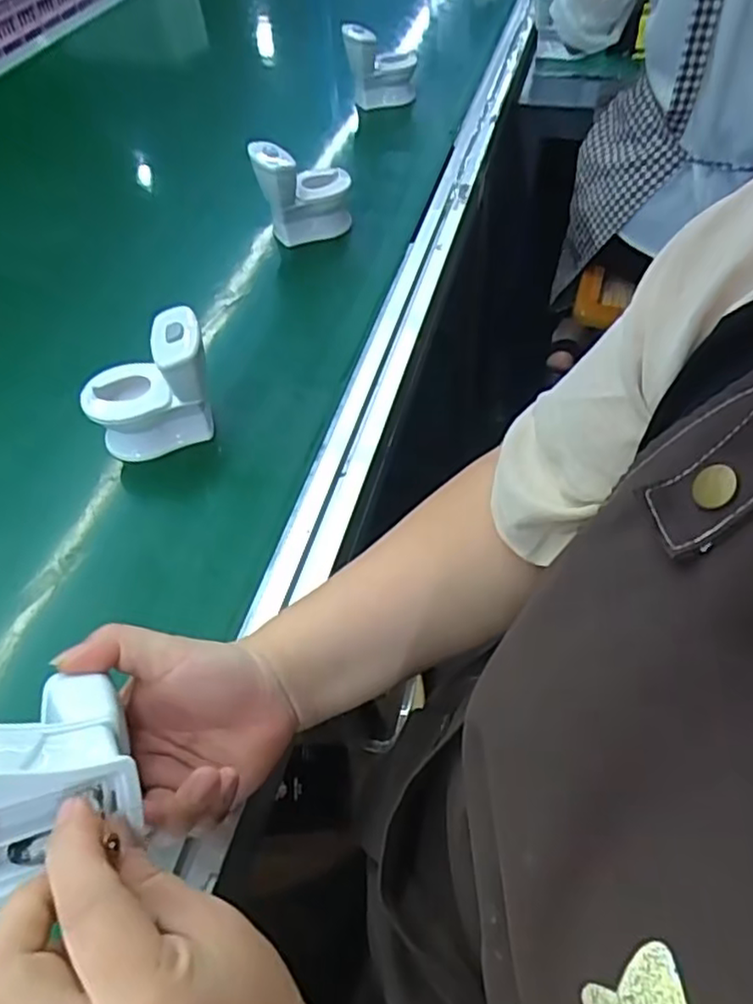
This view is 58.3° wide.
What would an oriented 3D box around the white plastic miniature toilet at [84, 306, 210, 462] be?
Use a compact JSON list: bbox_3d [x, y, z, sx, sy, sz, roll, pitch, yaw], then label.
[{"bbox_3d":[-0.178,-0.086,0.539,0.098,0.110,0.055,-8,50,-3],"label":"white plastic miniature toilet"}]

